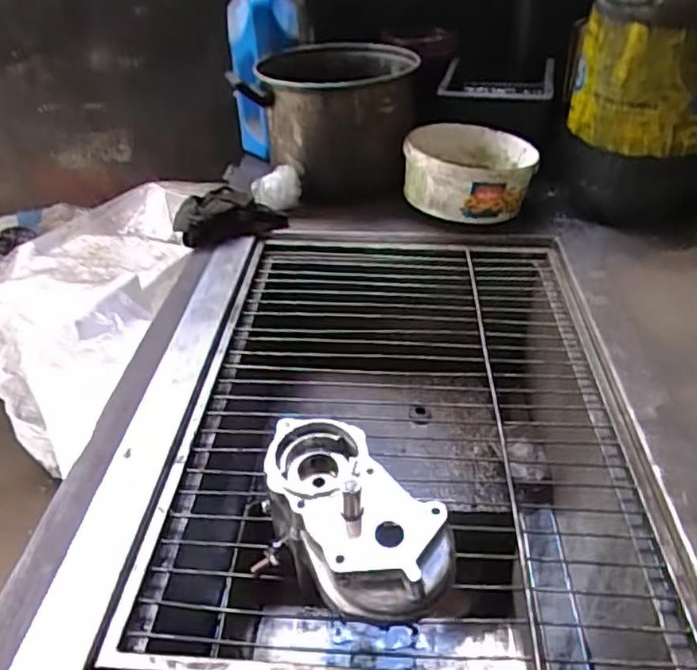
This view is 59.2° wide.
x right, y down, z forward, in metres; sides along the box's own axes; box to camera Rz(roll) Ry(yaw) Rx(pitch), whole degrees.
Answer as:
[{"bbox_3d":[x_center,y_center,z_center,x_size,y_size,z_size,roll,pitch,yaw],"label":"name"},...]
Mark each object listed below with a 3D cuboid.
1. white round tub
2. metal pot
[{"bbox_3d":[0.184,-0.249,0.933,0.189,0.094,0.195,-3,36,2],"label":"white round tub"},{"bbox_3d":[-0.016,-0.344,0.986,0.219,0.180,0.295,-6,36,-3],"label":"metal pot"}]

